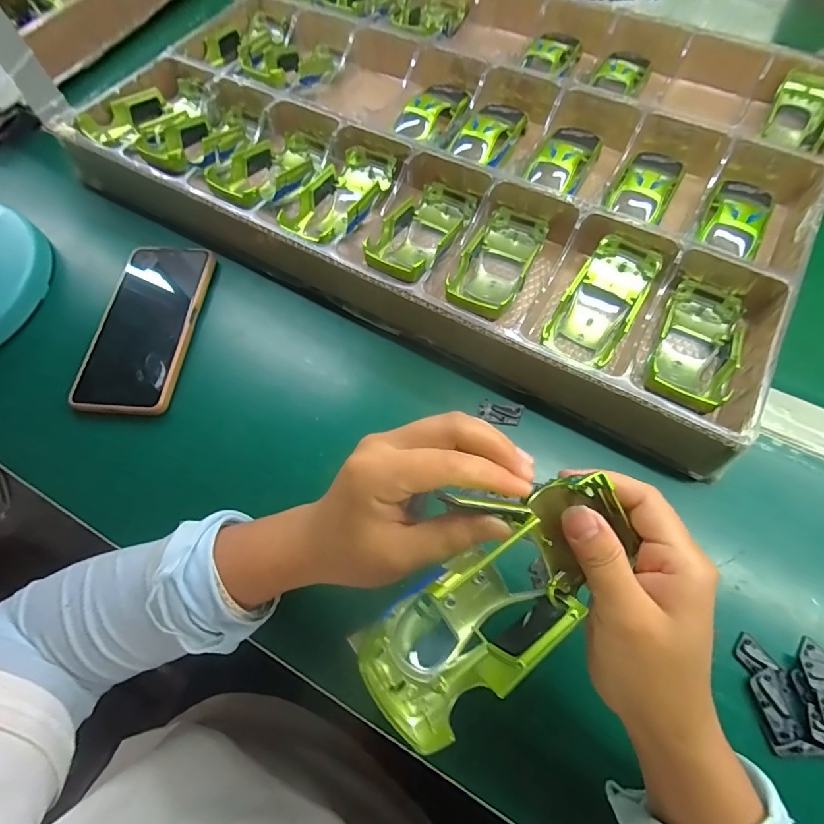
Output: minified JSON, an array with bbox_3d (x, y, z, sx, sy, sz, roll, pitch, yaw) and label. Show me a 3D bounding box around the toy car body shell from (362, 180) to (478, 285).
[{"bbox_3d":[0.009,-0.156,0.389,0.060,0.035,0.138,23,55,12],"label":"toy car body shell"}]

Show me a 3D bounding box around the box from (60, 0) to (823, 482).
[{"bbox_3d":[0.046,-0.286,0.442,0.636,0.052,0.458,28,70,14],"label":"box"}]

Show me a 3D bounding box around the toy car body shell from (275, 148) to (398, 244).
[{"bbox_3d":[-0.066,-0.196,0.407,0.062,0.042,0.135,22,68,12],"label":"toy car body shell"}]

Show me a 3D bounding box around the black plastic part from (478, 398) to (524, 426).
[{"bbox_3d":[0.069,0.001,0.340,0.033,0.005,0.017,10,66,7],"label":"black plastic part"}]

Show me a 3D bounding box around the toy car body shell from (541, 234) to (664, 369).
[{"bbox_3d":[0.154,-0.090,0.353,0.053,0.030,0.112,30,70,15],"label":"toy car body shell"}]

